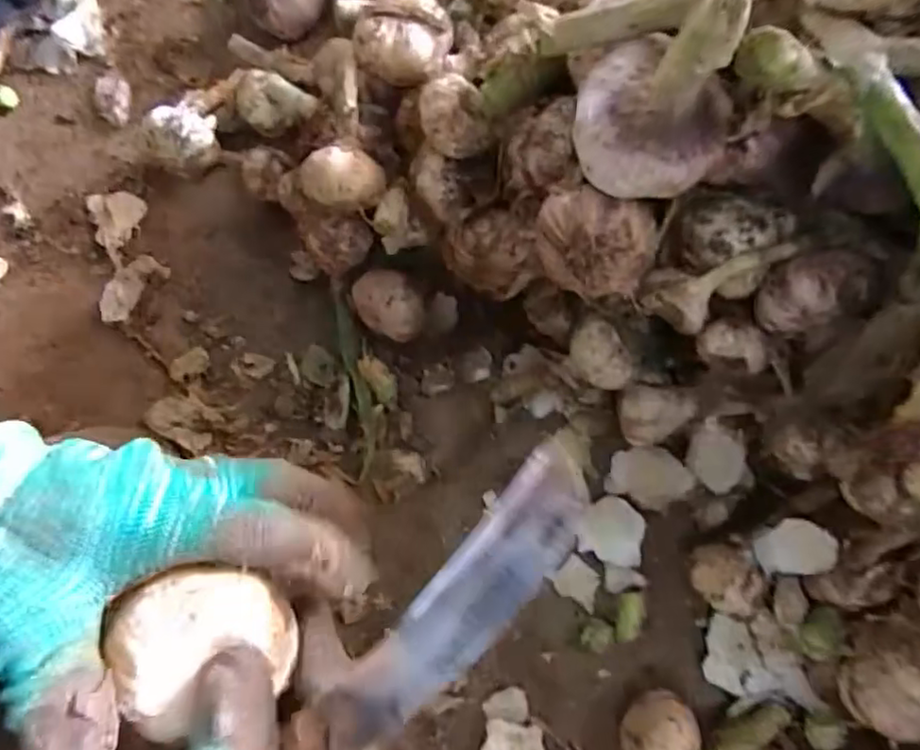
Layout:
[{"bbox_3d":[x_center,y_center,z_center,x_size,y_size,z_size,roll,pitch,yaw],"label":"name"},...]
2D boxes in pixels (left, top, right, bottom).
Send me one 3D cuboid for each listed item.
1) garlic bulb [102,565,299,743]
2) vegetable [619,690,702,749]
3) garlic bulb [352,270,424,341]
[{"bbox_3d":[-0.082,0.089,0.205,0.047,0.030,0.046,-1,71,2],"label":"garlic bulb"},{"bbox_3d":[0.105,0.194,0.339,0.039,0.043,0.038,-11,71,-1],"label":"vegetable"},{"bbox_3d":[-0.048,-0.044,0.428,0.035,0.041,0.043,-38,74,-10],"label":"garlic bulb"}]

